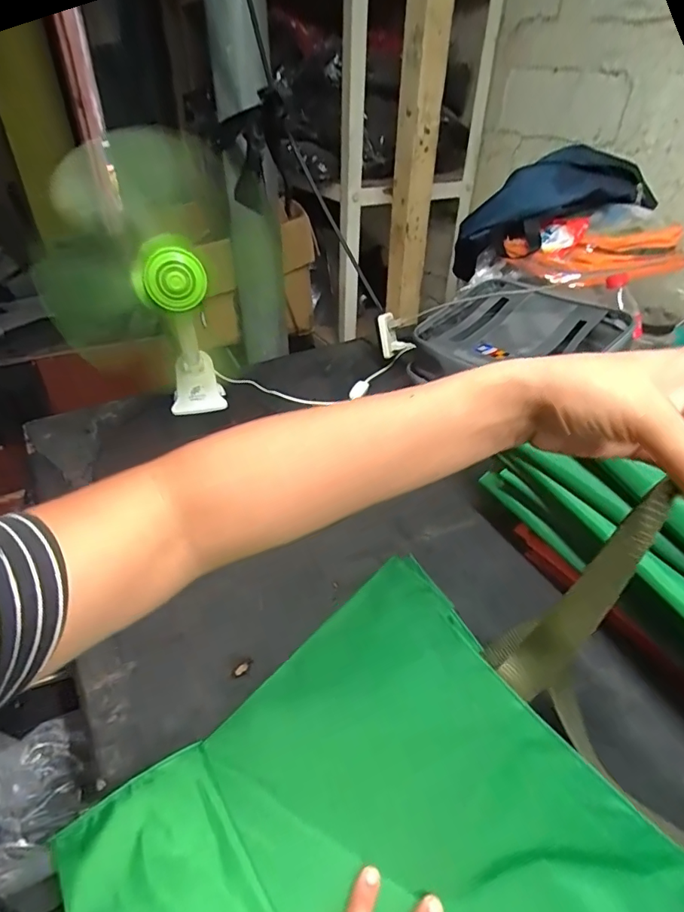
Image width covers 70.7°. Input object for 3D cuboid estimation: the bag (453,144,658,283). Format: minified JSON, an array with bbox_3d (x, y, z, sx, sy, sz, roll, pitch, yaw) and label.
[{"bbox_3d":[0.379,-0.446,0.860,0.357,0.160,0.135,-20,36,13],"label":"bag"}]

